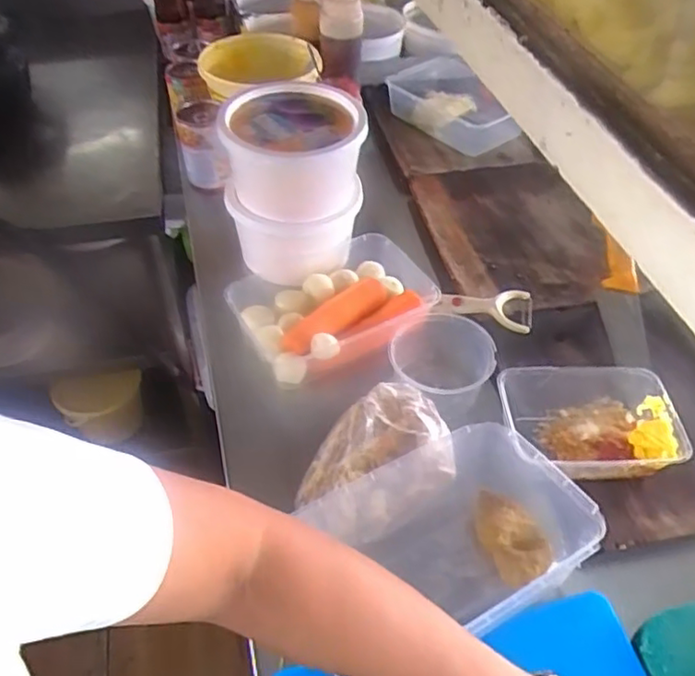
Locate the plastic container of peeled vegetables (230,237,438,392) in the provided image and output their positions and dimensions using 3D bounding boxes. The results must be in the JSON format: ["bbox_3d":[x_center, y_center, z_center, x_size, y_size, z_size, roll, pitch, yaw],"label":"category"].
[{"bbox_3d":[-0.014,-0.040,0.794,0.243,0.049,0.171,-15,48,-13],"label":"plastic container of peeled vegetables"}]

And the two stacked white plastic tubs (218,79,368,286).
[{"bbox_3d":[-0.064,-0.198,0.839,0.165,0.186,0.171,0,46,0],"label":"two stacked white plastic tubs"}]

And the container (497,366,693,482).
[{"bbox_3d":[0.248,0.089,0.676,0.174,0.050,0.118,-1,46,-1],"label":"container"}]

